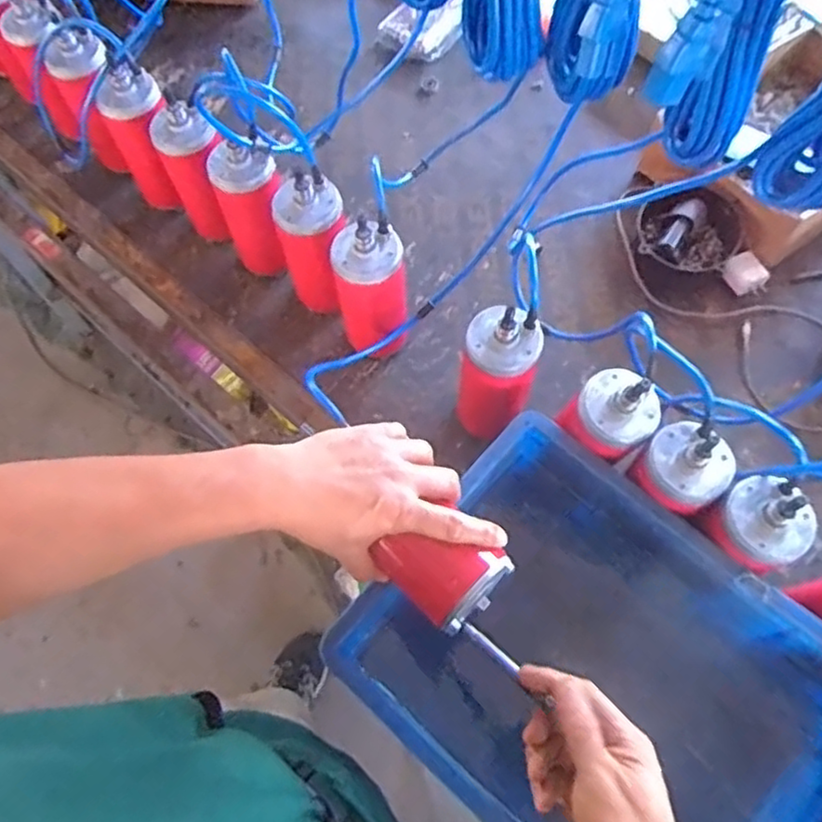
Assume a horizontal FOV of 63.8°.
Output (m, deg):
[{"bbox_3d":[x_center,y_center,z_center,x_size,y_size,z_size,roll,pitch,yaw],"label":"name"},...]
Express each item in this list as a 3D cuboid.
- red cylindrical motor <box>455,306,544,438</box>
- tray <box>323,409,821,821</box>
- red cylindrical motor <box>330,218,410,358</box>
[{"bbox_3d":[0.088,-0.038,0.678,0.073,0.155,0.070,0,65,1],"label":"red cylindrical motor"},{"bbox_3d":[0.180,0.233,0.606,0.398,0.155,0.274,38,71,17],"label":"tray"},{"bbox_3d":[-0.041,-0.126,0.745,0.075,0.197,0.070,0,65,1],"label":"red cylindrical motor"}]

